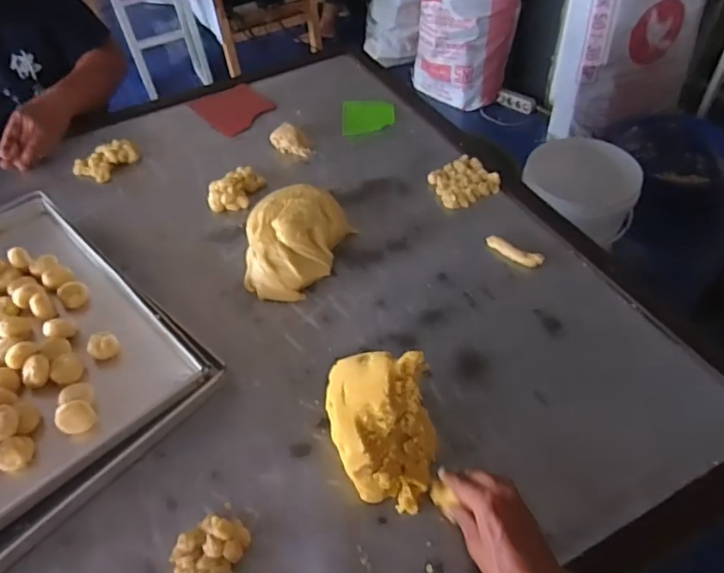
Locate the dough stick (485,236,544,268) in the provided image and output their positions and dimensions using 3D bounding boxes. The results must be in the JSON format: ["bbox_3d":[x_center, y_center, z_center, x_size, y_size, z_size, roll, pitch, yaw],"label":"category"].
[{"bbox_3d":[0.231,-0.056,0.822,0.094,0.017,0.026,31,59,26],"label":"dough stick"}]

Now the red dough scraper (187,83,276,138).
[{"bbox_3d":[-0.272,-0.382,1.150,0.137,0.008,0.170,-33,55,-20],"label":"red dough scraper"}]

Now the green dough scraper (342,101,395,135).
[{"bbox_3d":[0.014,-0.349,1.115,0.108,0.007,0.104,0,57,-3],"label":"green dough scraper"}]

